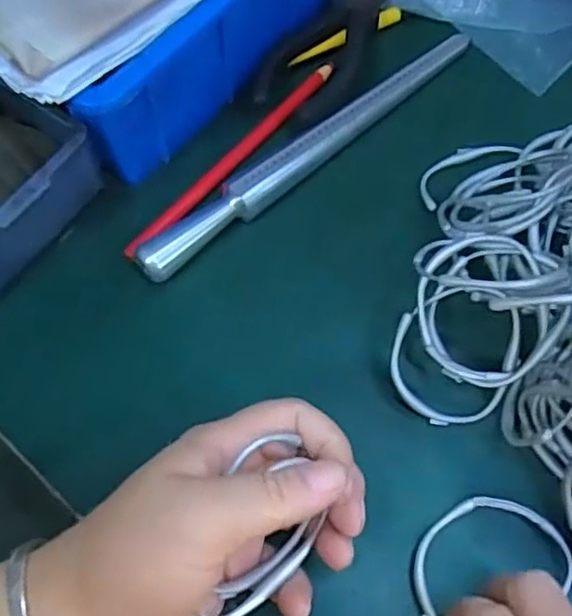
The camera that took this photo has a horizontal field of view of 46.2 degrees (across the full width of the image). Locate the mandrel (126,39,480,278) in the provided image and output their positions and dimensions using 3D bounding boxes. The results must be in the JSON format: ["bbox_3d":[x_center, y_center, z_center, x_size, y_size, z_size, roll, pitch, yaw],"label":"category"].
[{"bbox_3d":[0.017,-0.092,0.372,0.237,0.018,0.019,-39,72,-15],"label":"mandrel"}]

